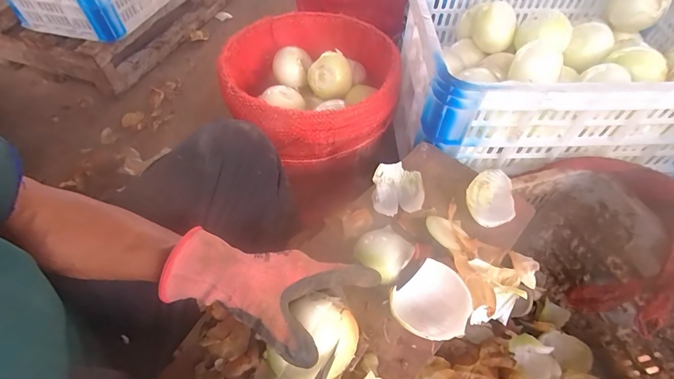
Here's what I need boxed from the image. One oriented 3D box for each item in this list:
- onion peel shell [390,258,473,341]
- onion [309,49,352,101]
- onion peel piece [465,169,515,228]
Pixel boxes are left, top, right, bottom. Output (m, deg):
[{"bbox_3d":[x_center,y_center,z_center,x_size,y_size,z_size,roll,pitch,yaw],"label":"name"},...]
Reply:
[{"bbox_3d":[0.107,0.128,0.376,0.071,0.043,0.075,0,53,0],"label":"onion peel shell"},{"bbox_3d":[-0.012,-0.213,0.628,0.074,0.065,0.062,-22,57,-16],"label":"onion"},{"bbox_3d":[0.214,0.015,0.467,0.064,0.033,0.082,30,58,20],"label":"onion peel piece"}]

